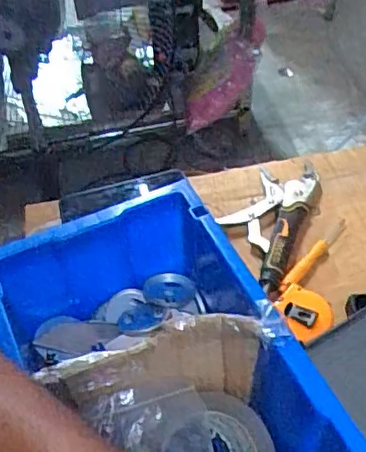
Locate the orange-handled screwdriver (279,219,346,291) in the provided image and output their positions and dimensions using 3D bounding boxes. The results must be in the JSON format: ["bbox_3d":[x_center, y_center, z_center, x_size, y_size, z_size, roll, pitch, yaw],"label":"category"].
[{"bbox_3d":[0.153,0.034,0.689,0.014,0.017,0.135,32,59,27],"label":"orange-handled screwdriver"}]

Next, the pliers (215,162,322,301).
[{"bbox_3d":[0.103,-0.009,0.725,0.099,0.025,0.211,18,53,18],"label":"pliers"}]

